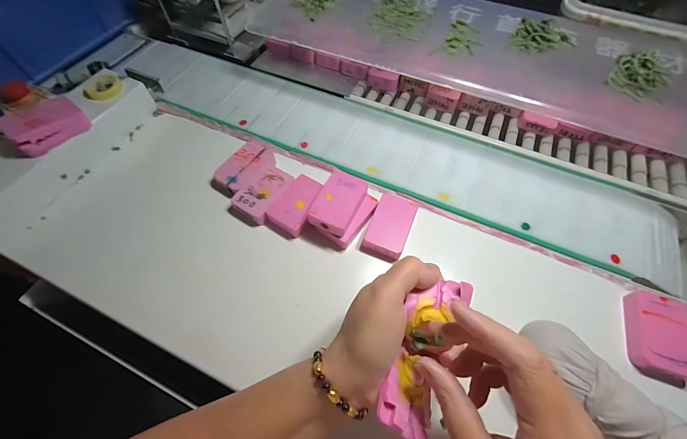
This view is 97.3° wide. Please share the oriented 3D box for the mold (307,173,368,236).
[{"bbox_3d":[-0.005,-0.017,0.335,0.044,0.024,0.067,23,63,11],"label":"mold"}]

